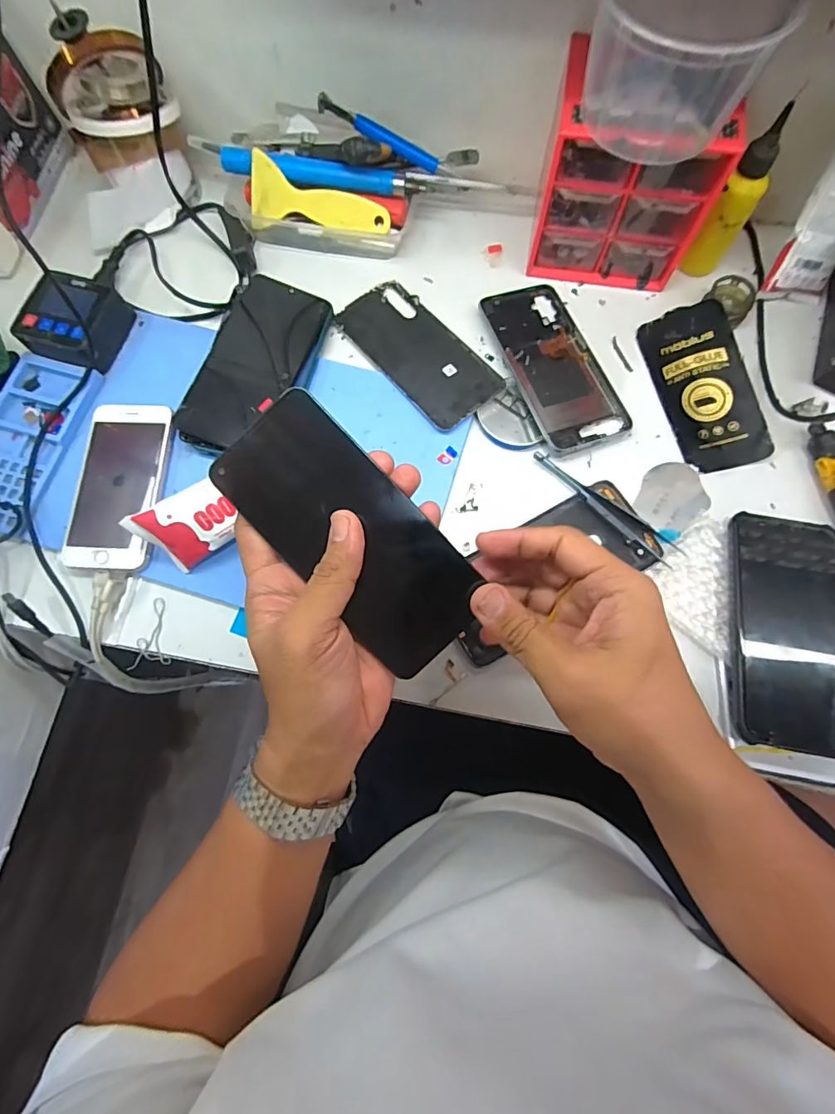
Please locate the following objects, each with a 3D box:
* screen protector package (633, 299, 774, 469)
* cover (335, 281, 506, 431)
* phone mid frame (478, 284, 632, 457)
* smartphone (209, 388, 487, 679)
[{"bbox_3d":[0.239,-0.144,0.397,0.069,0.011,0.143,-12,76,-2],"label":"screen protector package"},{"bbox_3d":[0.000,-0.178,0.409,0.073,0.009,0.153,-38,78,-8],"label":"cover"},{"bbox_3d":[0.115,-0.164,0.403,0.078,0.010,0.163,-22,76,-4],"label":"phone mid frame"},{"bbox_3d":[-0.036,-0.012,0.265,0.070,0.014,0.160,-44,91,-9],"label":"smartphone"}]

